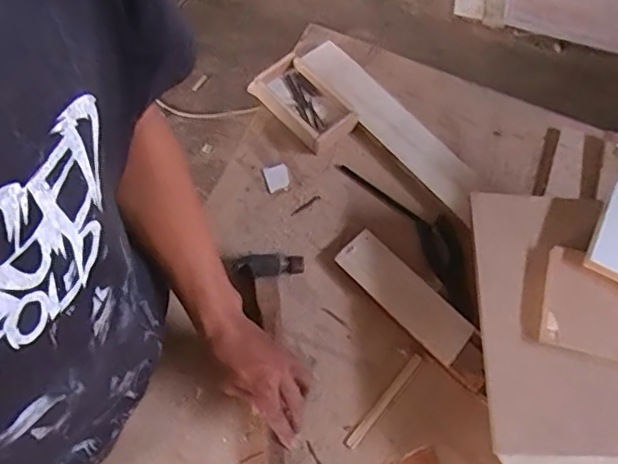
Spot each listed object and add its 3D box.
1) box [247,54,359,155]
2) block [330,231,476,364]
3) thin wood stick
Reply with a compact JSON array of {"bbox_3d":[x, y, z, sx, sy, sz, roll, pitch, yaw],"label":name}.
[{"bbox_3d":[-0.008,-0.191,0.849,0.090,0.034,0.154,-41,74,-18],"label":"box"},{"bbox_3d":[0.124,0.081,0.735,0.066,0.019,0.194,-40,73,-18],"label":"block"},{"bbox_3d":[0.093,0.208,0.693,0.013,0.010,0.140,39,70,14],"label":"thin wood stick"}]

